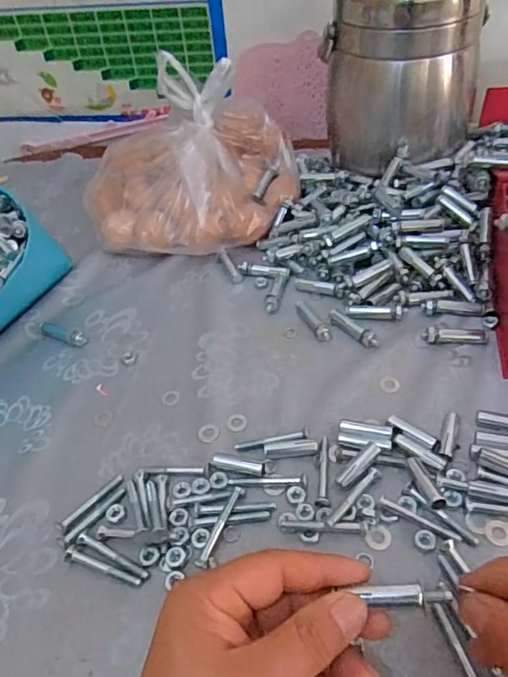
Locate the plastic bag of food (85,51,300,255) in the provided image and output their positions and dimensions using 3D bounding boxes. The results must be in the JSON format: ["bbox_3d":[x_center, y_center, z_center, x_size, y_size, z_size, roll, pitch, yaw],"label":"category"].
[{"bbox_3d":[-0.073,-0.199,0.582,0.225,0.157,0.185,8,47,16],"label":"plastic bag of food"}]

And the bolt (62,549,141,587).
[{"bbox_3d":[-0.098,0.148,0.339,0.054,0.005,0.007,9,47,16],"label":"bolt"}]

